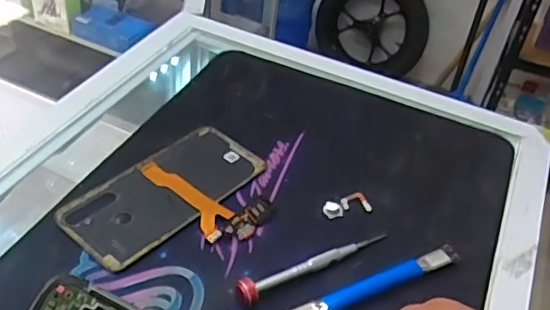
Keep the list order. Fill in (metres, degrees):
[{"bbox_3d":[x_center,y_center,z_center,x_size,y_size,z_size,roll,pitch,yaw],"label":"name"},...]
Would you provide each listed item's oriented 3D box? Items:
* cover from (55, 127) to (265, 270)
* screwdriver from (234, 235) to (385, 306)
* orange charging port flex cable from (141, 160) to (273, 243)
[{"bbox_3d":[-0.082,0.026,0.435,0.073,0.007,0.151,33,47,28],"label":"cover"},{"bbox_3d":[0.028,0.070,0.387,0.120,0.016,0.014,-21,47,-29],"label":"screwdriver"},{"bbox_3d":[-0.058,0.035,0.423,0.105,0.007,0.049,18,41,13],"label":"orange charging port flex cable"}]

